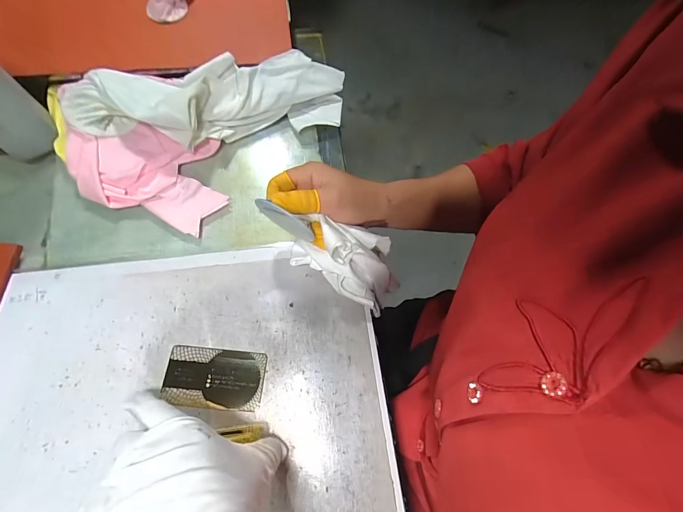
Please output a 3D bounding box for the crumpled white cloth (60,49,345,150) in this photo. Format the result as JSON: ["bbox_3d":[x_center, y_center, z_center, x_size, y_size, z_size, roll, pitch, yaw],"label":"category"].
[{"bbox_3d":[-0.149,-0.174,0.387,0.313,0.055,0.105,-9,68,-6],"label":"crumpled white cloth"}]

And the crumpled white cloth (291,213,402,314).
[{"bbox_3d":[0.003,0.008,0.328,0.106,0.080,0.053,27,69,8],"label":"crumpled white cloth"}]

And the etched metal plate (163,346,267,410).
[{"bbox_3d":[-0.112,0.107,0.297,0.086,0.004,0.049,6,67,0],"label":"etched metal plate"}]

